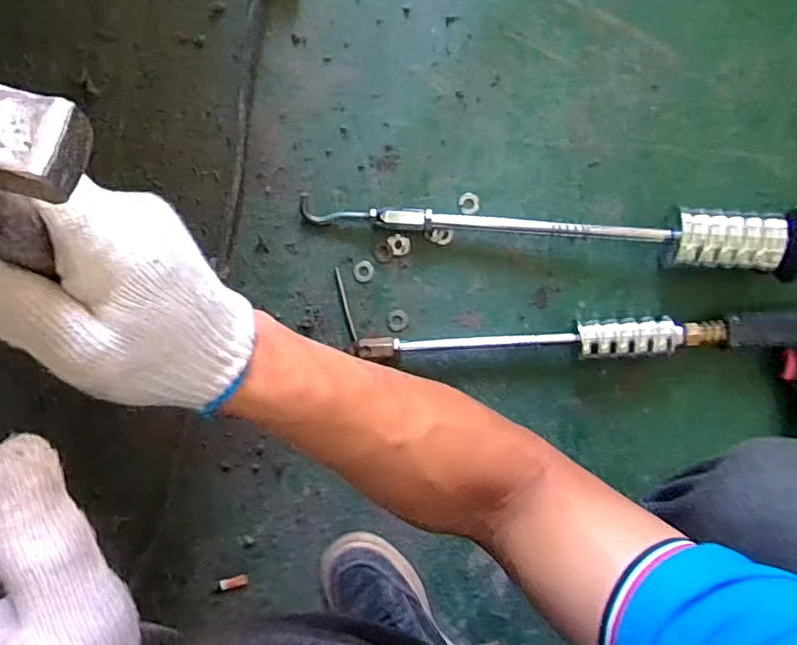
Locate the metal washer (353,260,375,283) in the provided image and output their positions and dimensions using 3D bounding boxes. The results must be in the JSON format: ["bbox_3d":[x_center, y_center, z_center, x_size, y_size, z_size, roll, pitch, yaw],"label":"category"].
[{"bbox_3d":[-0.040,-0.059,0.678,0.024,0.004,0.025,-7,94,4],"label":"metal washer"}]

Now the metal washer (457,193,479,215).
[{"bbox_3d":[0.080,-0.134,0.663,0.023,0.005,0.026,-19,93,5],"label":"metal washer"}]

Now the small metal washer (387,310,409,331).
[{"bbox_3d":[0.000,-0.002,0.680,0.024,0.004,0.025,0,95,4],"label":"small metal washer"}]

